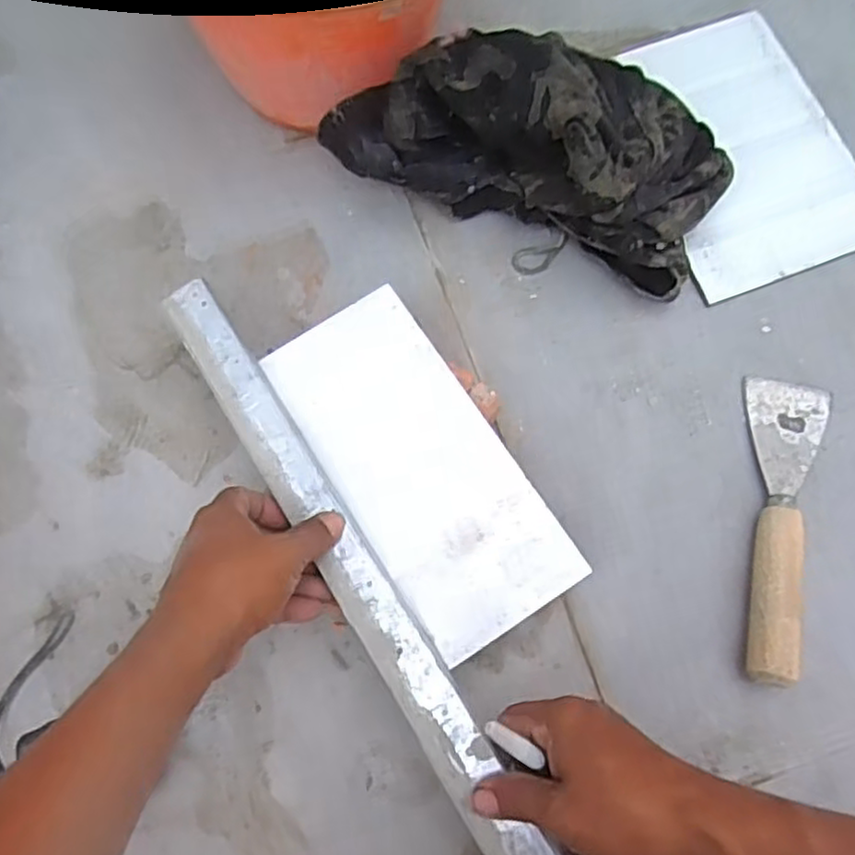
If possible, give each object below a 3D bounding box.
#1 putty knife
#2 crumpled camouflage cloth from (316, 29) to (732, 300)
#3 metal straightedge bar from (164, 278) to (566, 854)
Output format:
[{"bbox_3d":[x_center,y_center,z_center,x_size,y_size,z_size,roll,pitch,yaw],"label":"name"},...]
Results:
[{"bbox_3d":[0.264,0.067,0.511,0.057,0.037,0.225,10,75,3],"label":"putty knife"},{"bbox_3d":[0.080,-0.228,0.543,0.302,0.127,0.144,20,75,6],"label":"crumpled camouflage cloth"},{"bbox_3d":[-0.039,0.104,0.443,0.037,0.013,0.490,-31,75,-8],"label":"metal straightedge bar"}]

